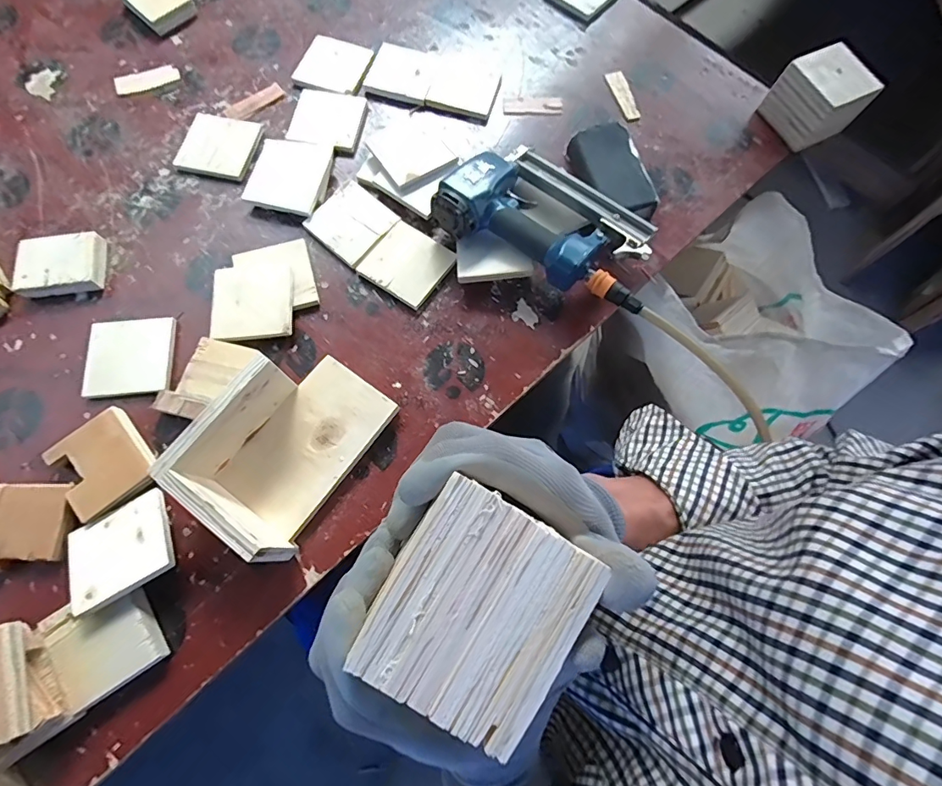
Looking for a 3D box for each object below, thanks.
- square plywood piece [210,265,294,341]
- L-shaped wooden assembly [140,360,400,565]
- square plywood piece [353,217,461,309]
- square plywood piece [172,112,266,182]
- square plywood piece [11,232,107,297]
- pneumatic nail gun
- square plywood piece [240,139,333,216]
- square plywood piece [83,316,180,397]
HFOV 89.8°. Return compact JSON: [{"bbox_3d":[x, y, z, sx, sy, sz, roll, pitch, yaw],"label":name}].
[{"bbox_3d":[-0.254,-0.106,0.550,0.089,0.007,0.094,-5,70,-3],"label":"square plywood piece"},{"bbox_3d":[-0.183,0.047,0.475,0.129,0.092,0.193,34,75,7],"label":"L-shaped wooden assembly"},{"bbox_3d":[-0.078,-0.160,0.588,0.091,0.013,0.090,37,76,9],"label":"square plywood piece"},{"bbox_3d":[-0.338,-0.331,0.632,0.097,0.005,0.094,13,74,3],"label":"square plywood piece"},{"bbox_3d":[-0.491,-0.155,0.565,0.088,0.028,0.067,-7,74,-3],"label":"square plywood piece"},{"bbox_3d":[0.090,-0.206,0.571,0.223,0.061,0.173,42,77,10],"label":"pneumatic nail gun"},{"bbox_3d":[-0.241,-0.287,0.616,0.096,0.008,0.114,9,74,2],"label":"square plywood piece"},{"bbox_3d":[-0.384,-0.040,0.532,0.091,0.009,0.086,-4,74,-2],"label":"square plywood piece"}]

